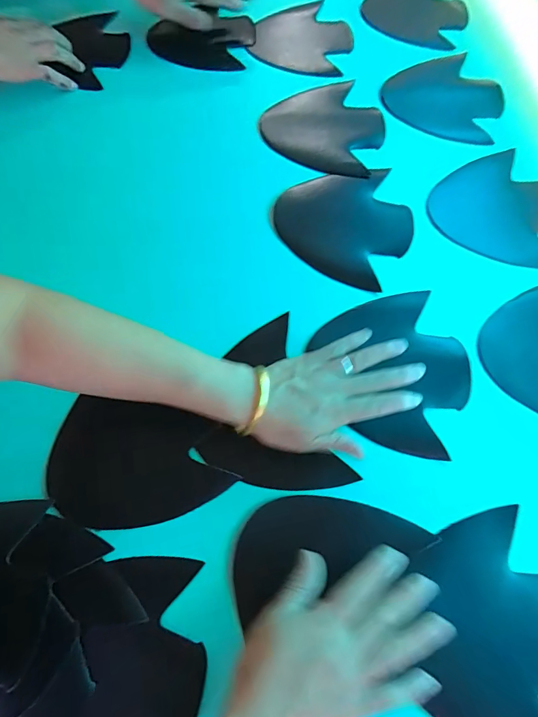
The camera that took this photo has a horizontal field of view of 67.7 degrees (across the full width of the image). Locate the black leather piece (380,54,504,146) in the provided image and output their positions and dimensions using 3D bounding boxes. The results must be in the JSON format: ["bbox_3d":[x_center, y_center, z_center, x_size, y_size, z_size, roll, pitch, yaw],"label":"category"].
[{"bbox_3d":[0.279,-0.421,0.641,0.178,0.009,0.185,23,68,10],"label":"black leather piece"}]

